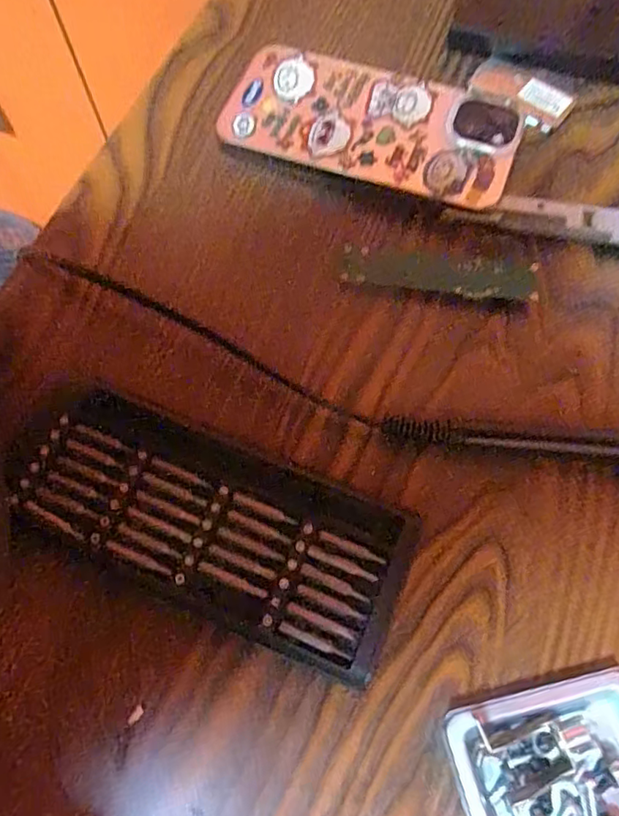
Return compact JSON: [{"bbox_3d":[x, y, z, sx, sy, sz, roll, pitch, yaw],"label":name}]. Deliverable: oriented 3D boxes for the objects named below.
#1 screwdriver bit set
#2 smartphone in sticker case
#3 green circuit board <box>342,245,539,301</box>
[{"bbox_3d":[-0.038,0.046,0.215,0.148,0.012,0.065,21,70,7],"label":"screwdriver bit set"},{"bbox_3d":[0.030,-0.136,0.275,0.138,0.013,0.062,16,70,5],"label":"smartphone in sticker case"},{"bbox_3d":[0.058,-0.061,0.255,0.084,0.004,0.018,8,69,2],"label":"green circuit board"}]

